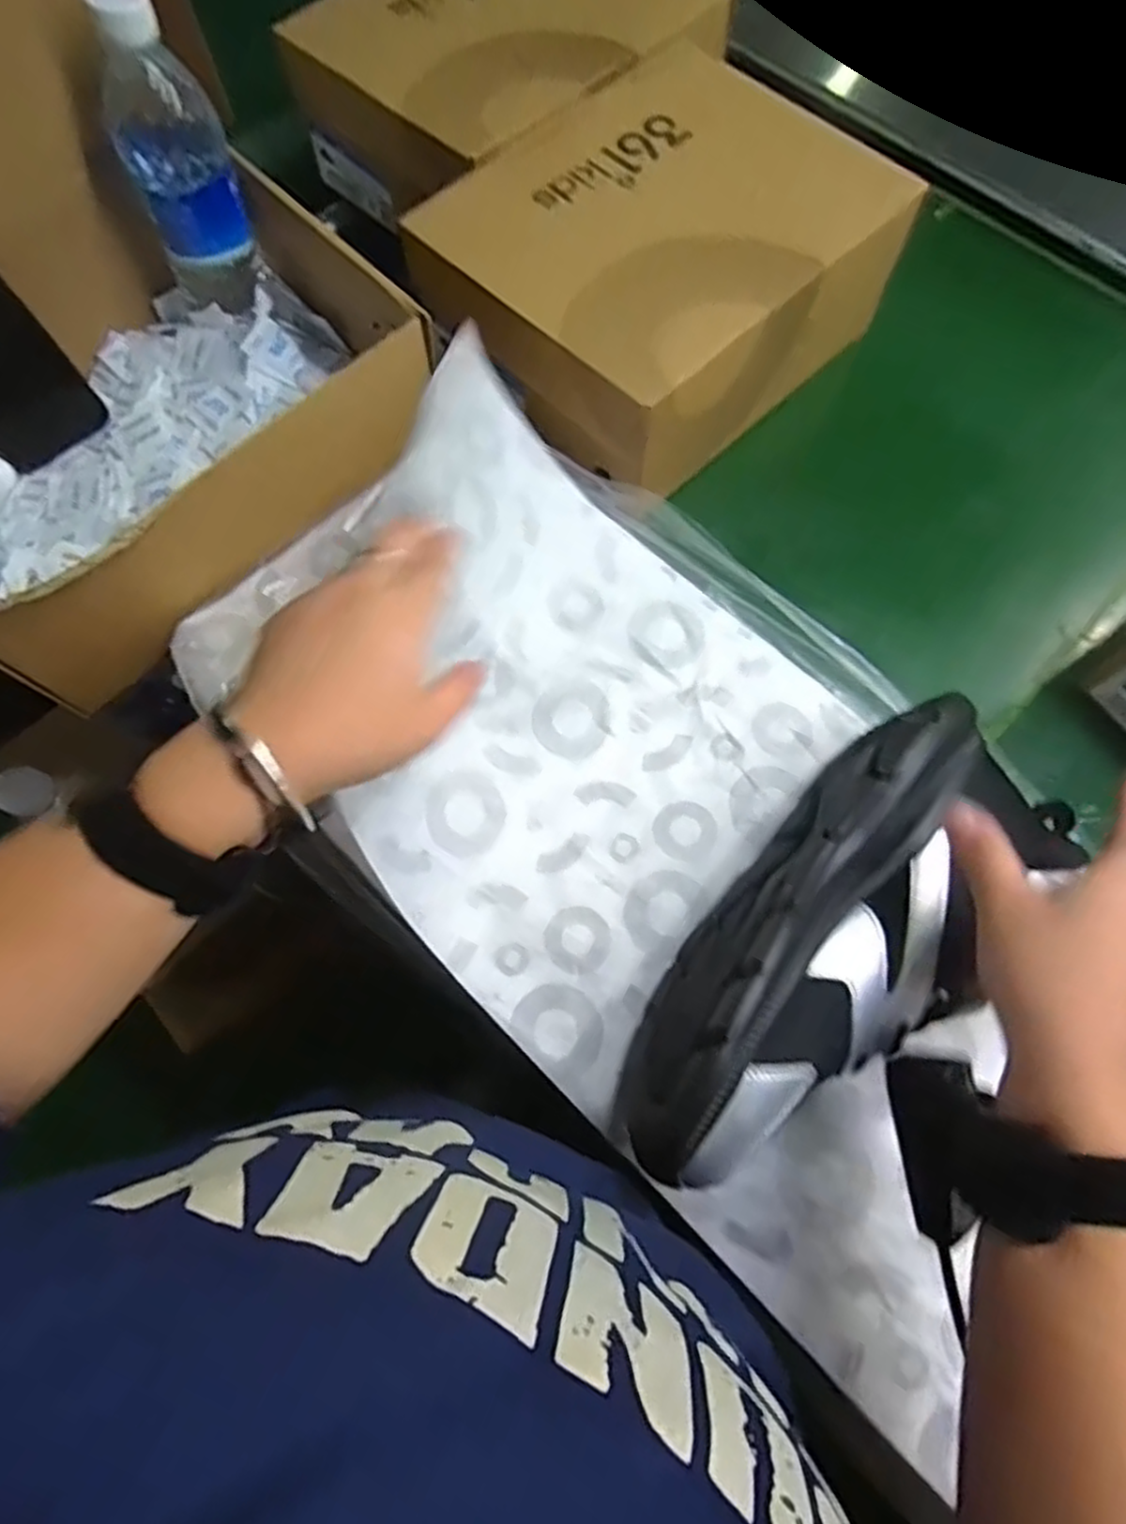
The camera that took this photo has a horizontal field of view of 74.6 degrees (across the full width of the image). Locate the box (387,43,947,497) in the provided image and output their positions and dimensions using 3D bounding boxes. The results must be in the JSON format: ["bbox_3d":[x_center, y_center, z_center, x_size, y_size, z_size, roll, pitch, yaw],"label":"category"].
[{"bbox_3d":[0.068,-0.356,0.546,0.275,0.114,0.219,-41,76,-12],"label":"box"}]

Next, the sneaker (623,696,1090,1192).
[{"bbox_3d":[0.128,0.091,0.360,0.104,0.104,0.247,42,76,12],"label":"sneaker"}]

